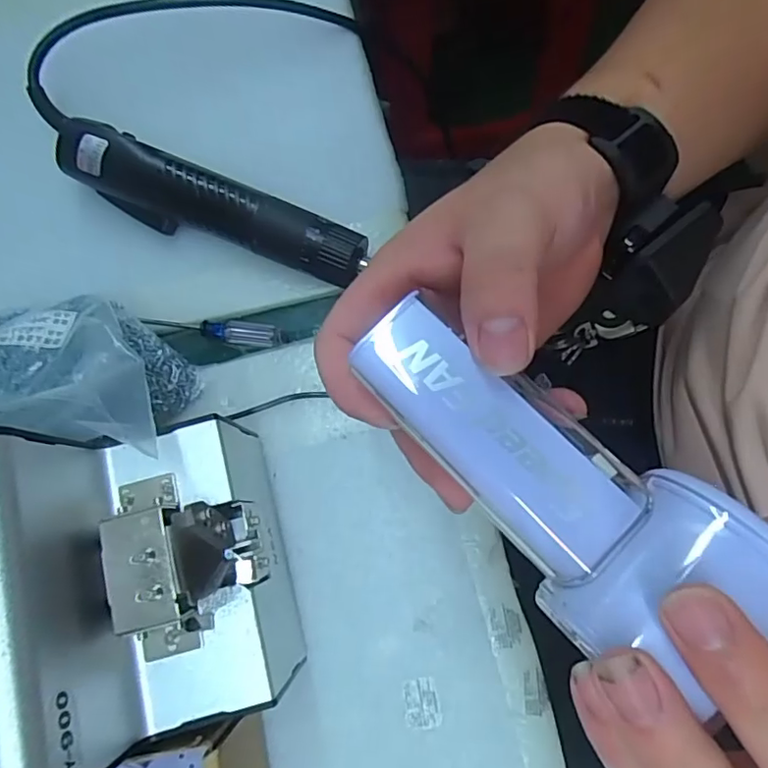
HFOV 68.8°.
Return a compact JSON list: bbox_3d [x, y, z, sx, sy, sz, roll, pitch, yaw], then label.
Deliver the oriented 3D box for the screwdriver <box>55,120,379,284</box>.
[{"bbox_3d":[-0.109,-0.107,0.344,0.209,0.038,0.043,24,79,8],"label":"screwdriver"}]

